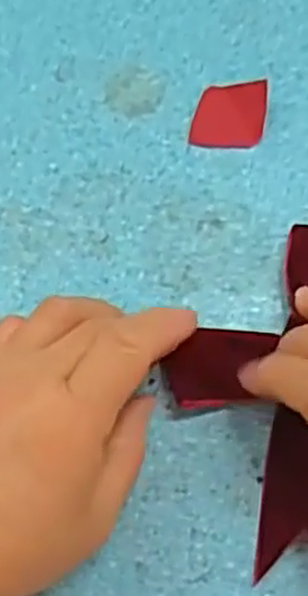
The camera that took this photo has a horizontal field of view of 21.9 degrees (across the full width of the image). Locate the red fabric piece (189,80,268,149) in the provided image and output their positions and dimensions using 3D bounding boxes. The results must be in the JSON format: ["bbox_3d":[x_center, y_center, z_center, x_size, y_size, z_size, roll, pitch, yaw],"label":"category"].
[{"bbox_3d":[0.036,-0.088,0.382,0.033,0.009,0.032,6,69,2],"label":"red fabric piece"}]

